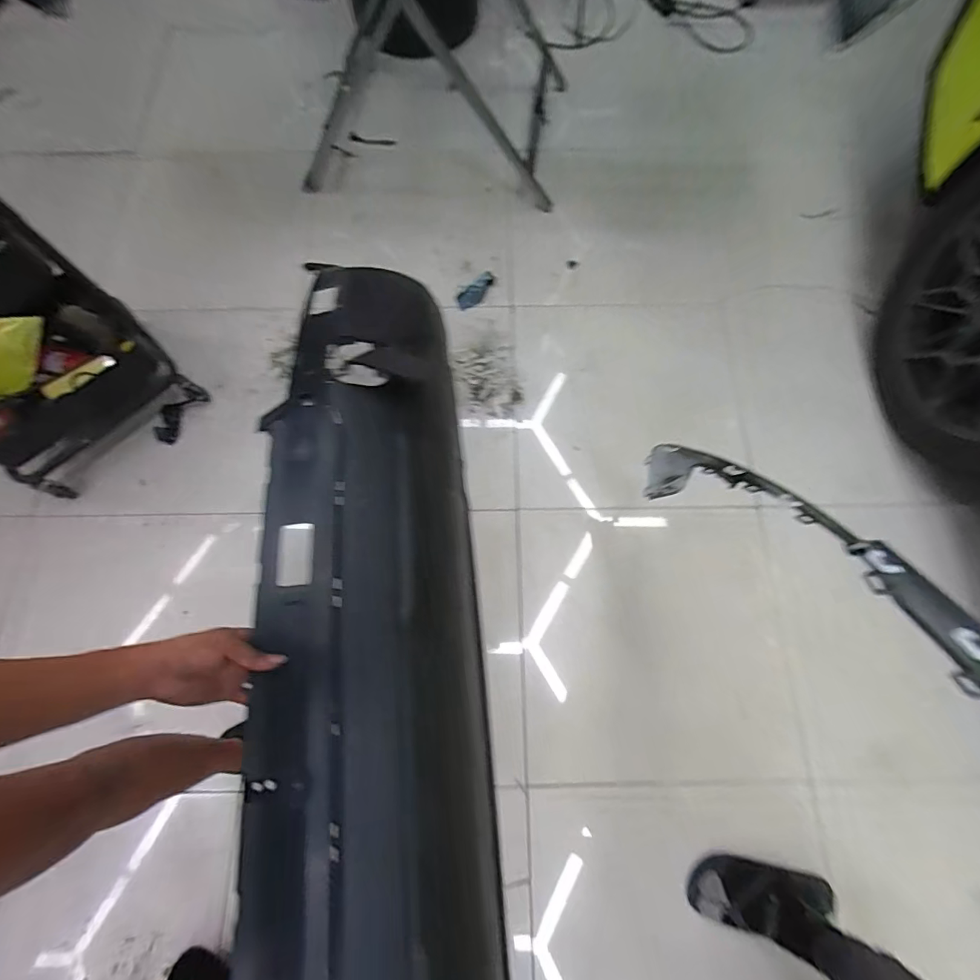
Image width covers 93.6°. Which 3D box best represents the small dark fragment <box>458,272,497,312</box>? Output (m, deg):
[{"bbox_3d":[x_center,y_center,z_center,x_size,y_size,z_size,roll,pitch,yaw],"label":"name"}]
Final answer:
[{"bbox_3d":[-0.040,-0.587,1.365,0.133,0.020,0.062,-42,76,3],"label":"small dark fragment"}]

